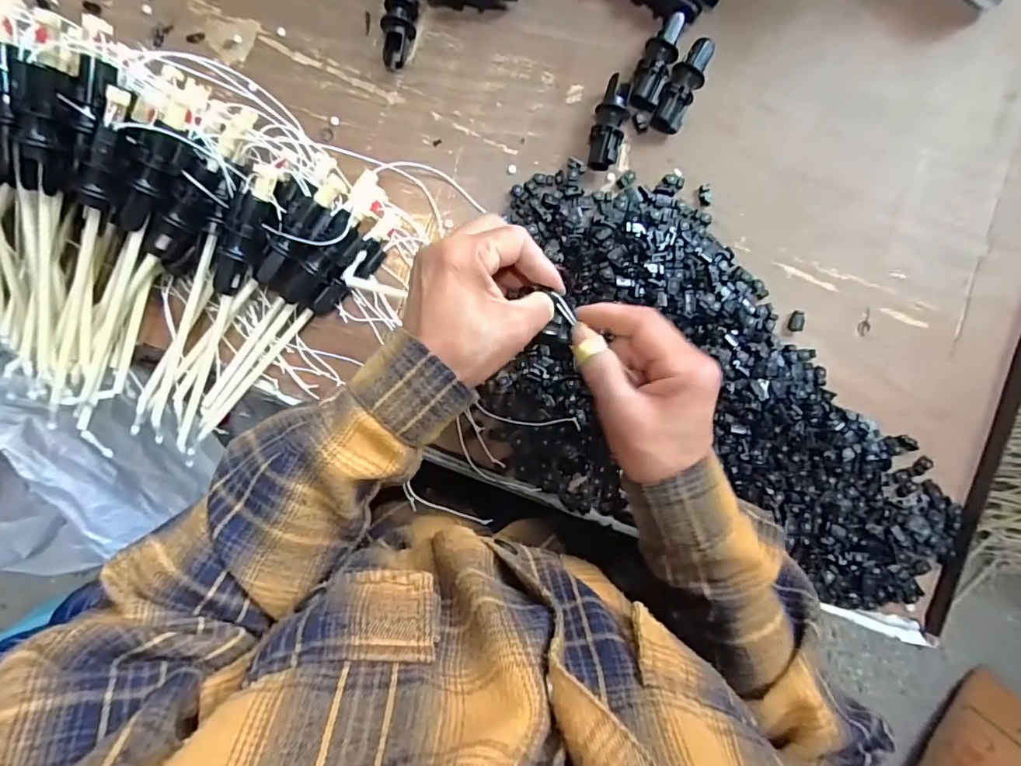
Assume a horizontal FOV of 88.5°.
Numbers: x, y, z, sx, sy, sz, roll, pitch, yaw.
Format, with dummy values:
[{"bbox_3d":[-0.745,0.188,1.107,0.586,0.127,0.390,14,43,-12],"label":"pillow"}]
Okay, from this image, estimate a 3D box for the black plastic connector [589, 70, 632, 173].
[{"bbox_3d":[0.073,-0.190,0.388,0.023,0.021,0.066,15,86,-2],"label":"black plastic connector"}]

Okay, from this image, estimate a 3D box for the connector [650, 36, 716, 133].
[{"bbox_3d":[0.129,-0.223,0.392,0.023,0.022,0.071,21,86,-1],"label":"connector"}]

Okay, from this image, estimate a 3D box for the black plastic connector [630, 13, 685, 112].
[{"bbox_3d":[0.108,-0.236,0.389,0.023,0.024,0.065,21,86,-1],"label":"black plastic connector"}]

